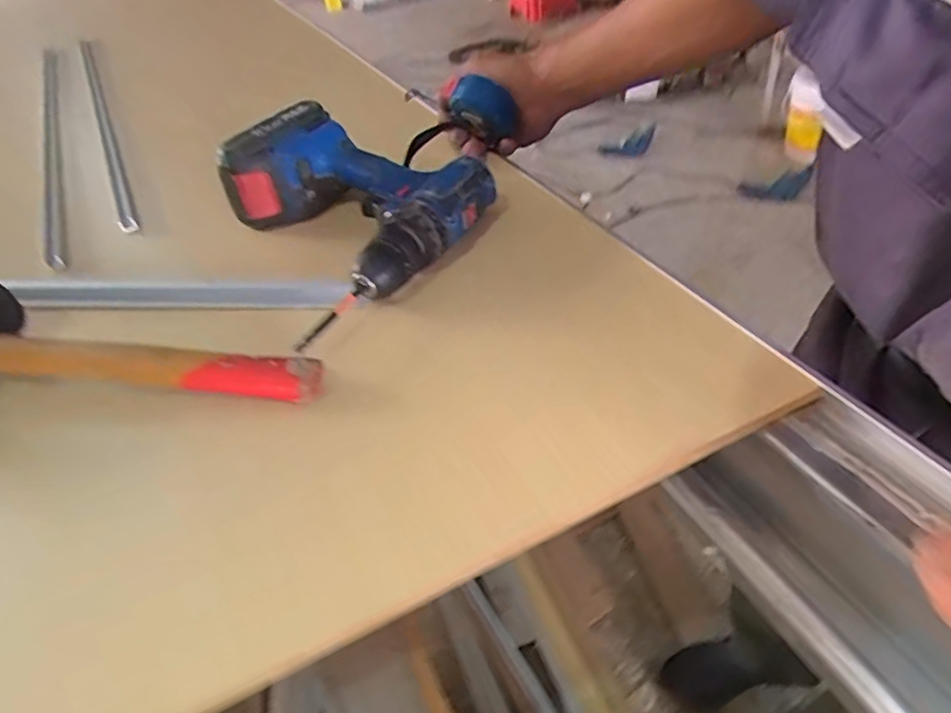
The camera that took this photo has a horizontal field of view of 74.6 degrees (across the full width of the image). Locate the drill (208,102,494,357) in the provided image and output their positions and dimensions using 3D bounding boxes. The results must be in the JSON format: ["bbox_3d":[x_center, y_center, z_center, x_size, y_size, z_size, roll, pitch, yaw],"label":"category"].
[{"bbox_3d":[-0.124,-0.117,0.492,0.213,0.070,0.208,21,49,30],"label":"drill"}]

